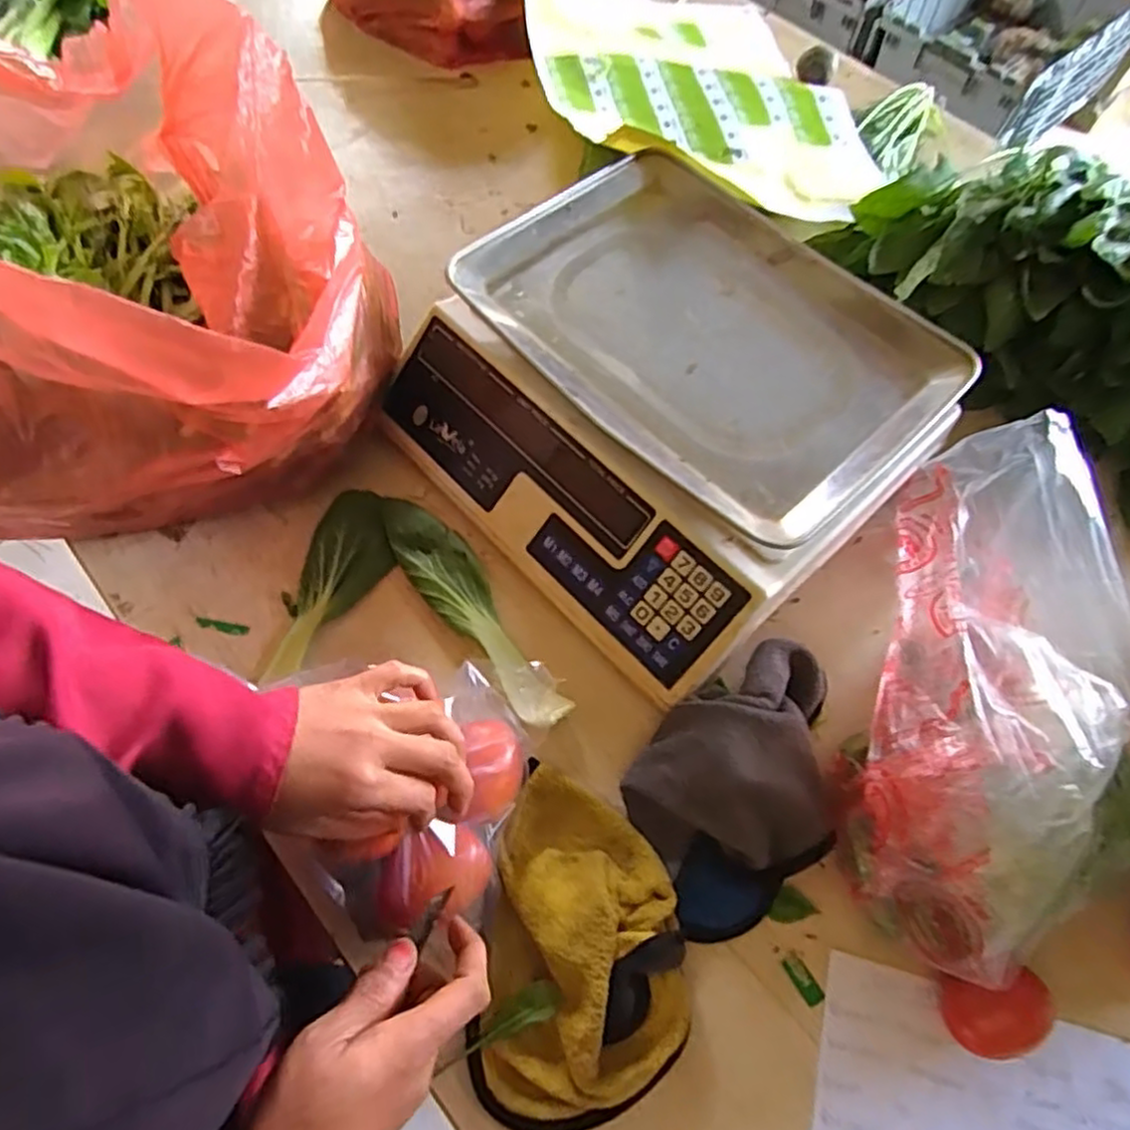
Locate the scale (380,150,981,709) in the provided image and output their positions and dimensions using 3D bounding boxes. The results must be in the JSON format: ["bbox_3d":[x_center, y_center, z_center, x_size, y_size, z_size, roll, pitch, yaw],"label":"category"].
[{"bbox_3d":[0.075,-0.125,0.545,0.321,0.114,0.332,-40,71,-20],"label":"scale"}]

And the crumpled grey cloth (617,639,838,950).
[{"bbox_3d":[0.119,0.137,0.447,0.166,0.057,0.126,-32,68,-17],"label":"crumpled grey cloth"}]

